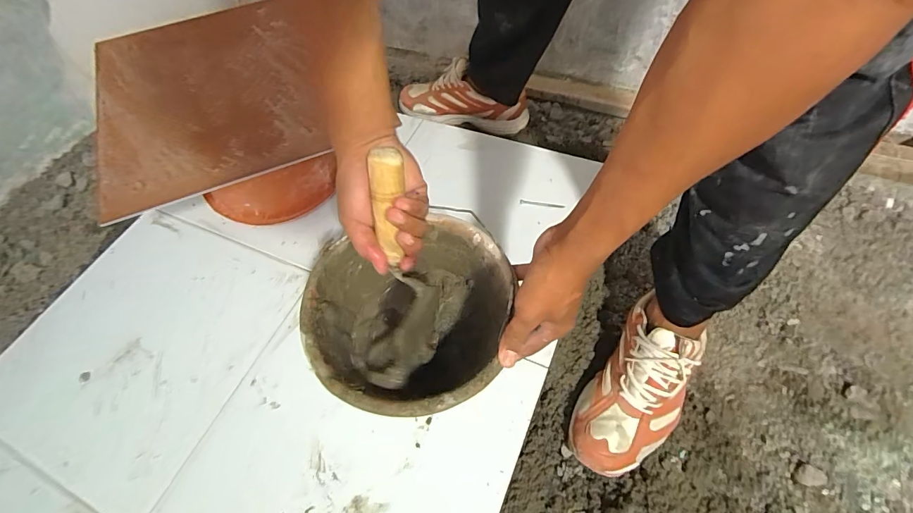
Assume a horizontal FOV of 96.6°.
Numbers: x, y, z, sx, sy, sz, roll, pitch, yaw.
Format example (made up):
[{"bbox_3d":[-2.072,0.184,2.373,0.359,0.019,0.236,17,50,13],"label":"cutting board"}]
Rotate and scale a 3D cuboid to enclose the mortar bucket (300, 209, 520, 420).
[{"bbox_3d":[-0.055,0.088,0.505,0.237,0.156,0.217,-1,60,1],"label":"mortar bucket"}]

